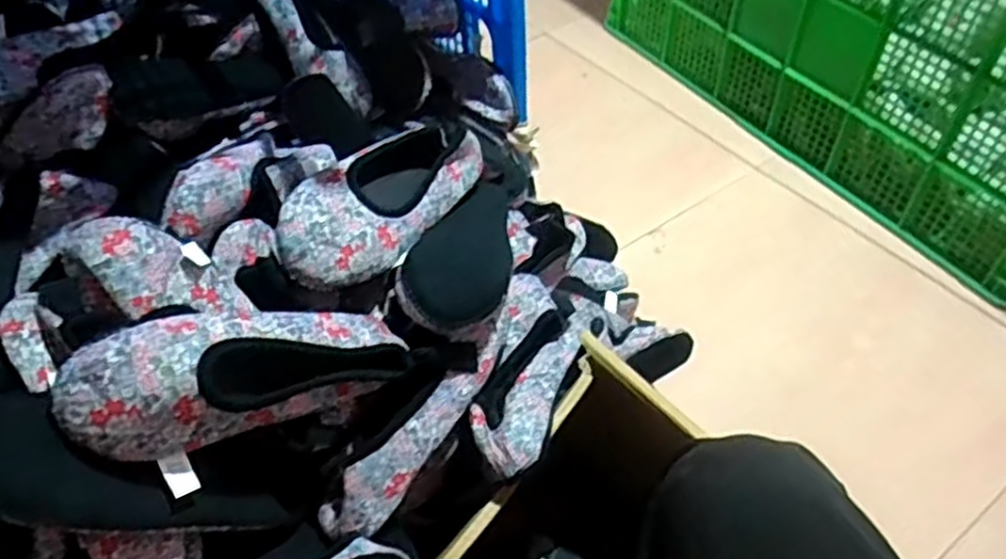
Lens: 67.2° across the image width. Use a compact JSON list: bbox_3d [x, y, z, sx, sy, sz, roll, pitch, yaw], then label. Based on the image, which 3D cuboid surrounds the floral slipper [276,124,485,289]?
[{"bbox_3d":[-0.111,-0.077,0.713,0.102,0.063,0.250,50,51,-7],"label":"floral slipper"}]

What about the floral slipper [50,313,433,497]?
[{"bbox_3d":[-0.189,0.078,0.572,0.257,0.089,0.080,-8,44,-39],"label":"floral slipper"}]

